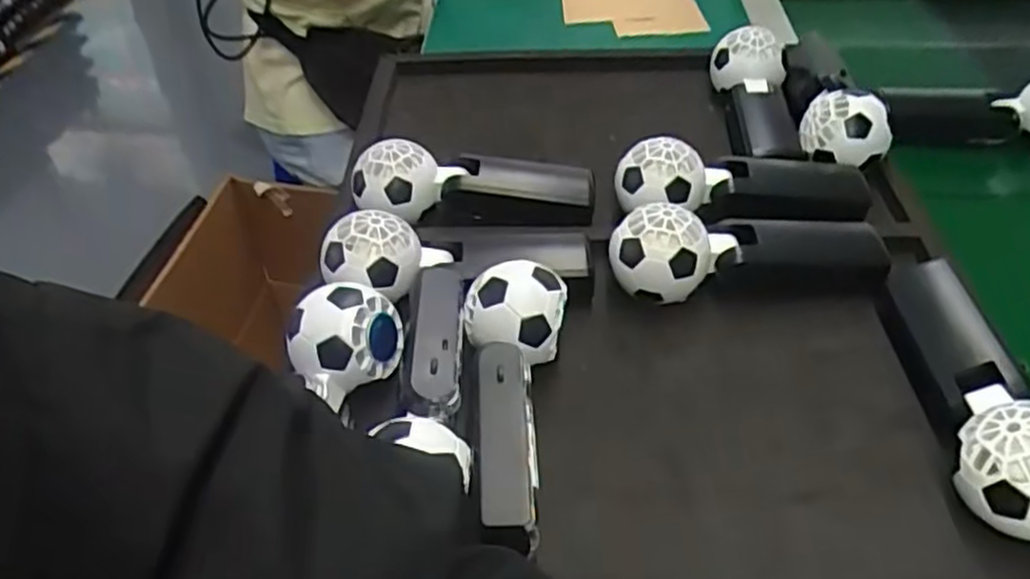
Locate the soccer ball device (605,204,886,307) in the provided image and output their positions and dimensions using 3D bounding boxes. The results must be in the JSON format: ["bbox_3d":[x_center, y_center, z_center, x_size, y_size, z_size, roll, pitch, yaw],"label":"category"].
[{"bbox_3d":[0.153,-0.027,0.492,0.181,0.056,0.056,-4,43,1],"label":"soccer ball device"}]

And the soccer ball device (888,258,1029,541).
[{"bbox_3d":[0.243,0.042,0.397,0.060,0.052,0.173,0,44,6],"label":"soccer ball device"}]

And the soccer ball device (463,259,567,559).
[{"bbox_3d":[-0.003,0.059,0.406,0.058,0.053,0.166,1,44,3],"label":"soccer ball device"}]

